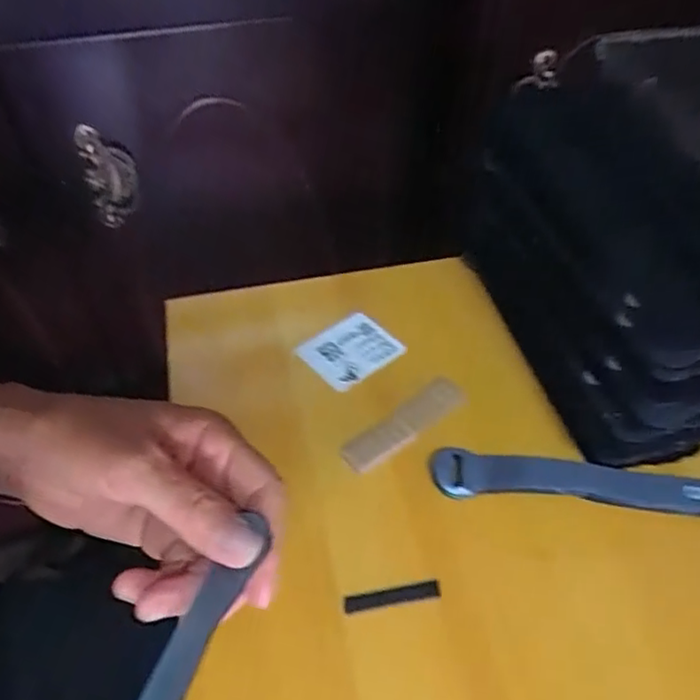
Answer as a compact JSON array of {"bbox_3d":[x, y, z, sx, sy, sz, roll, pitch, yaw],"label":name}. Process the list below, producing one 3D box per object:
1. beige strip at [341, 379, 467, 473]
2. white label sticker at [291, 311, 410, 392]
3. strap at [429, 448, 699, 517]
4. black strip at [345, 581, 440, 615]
[{"bbox_3d":[0.033,0.044,0.364,0.084,0.006,0.022,-30,53,-24],"label":"beige strip"},{"bbox_3d":[0.000,-0.001,0.416,0.058,0.007,0.047,-32,59,-22],"label":"white label sticker"},{"bbox_3d":[0.144,0.075,0.328,0.197,0.014,0.026,7,47,6],"label":"strap"},{"bbox_3d":[0.021,0.119,0.298,0.047,0.004,0.009,-7,48,-7],"label":"black strip"}]

